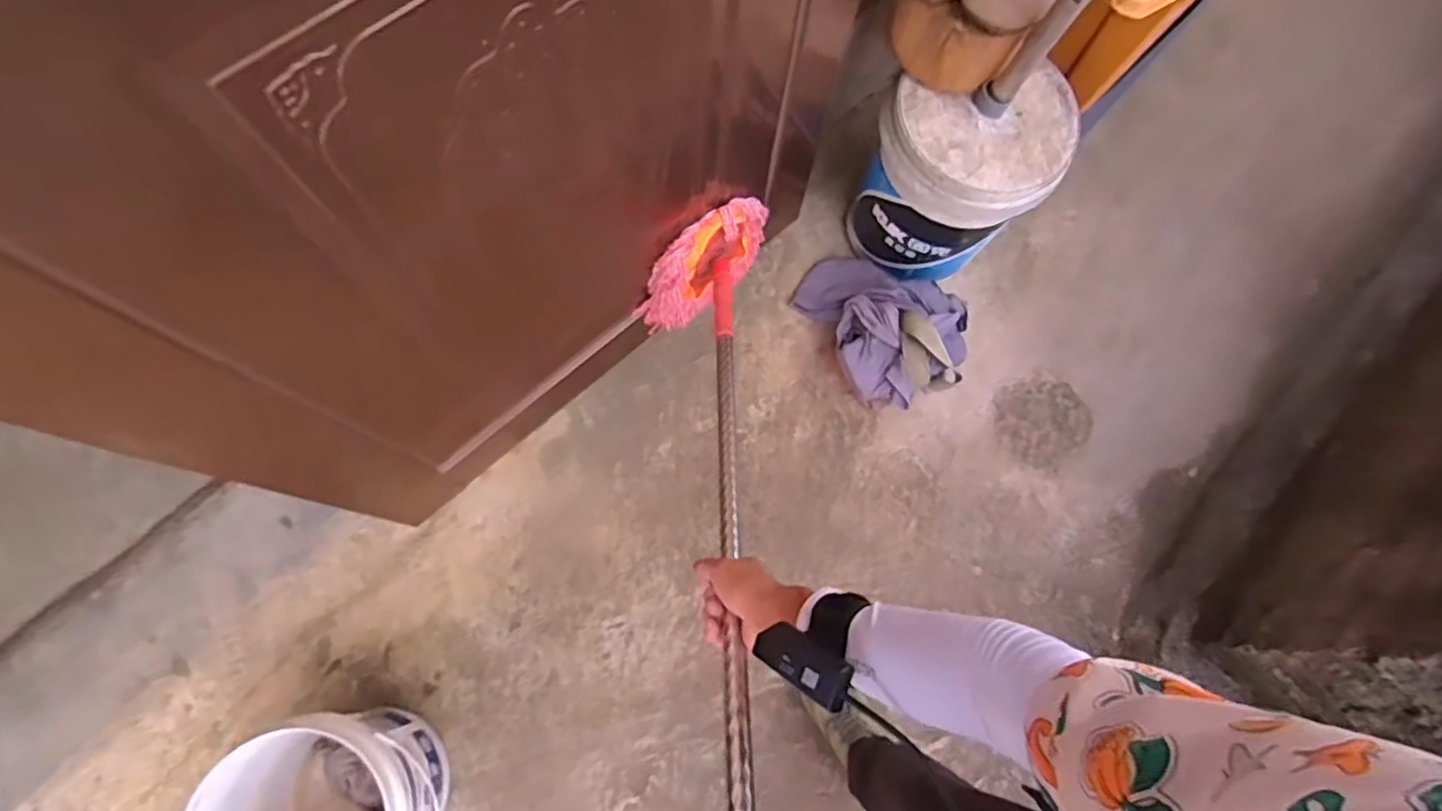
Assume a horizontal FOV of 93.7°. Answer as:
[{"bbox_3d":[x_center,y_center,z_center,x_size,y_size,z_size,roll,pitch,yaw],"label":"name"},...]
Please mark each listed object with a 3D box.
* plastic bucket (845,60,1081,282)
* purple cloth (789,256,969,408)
[{"bbox_3d":[0.402,-0.389,1.172,0.269,0.324,0.262,1,74,-3],"label":"plastic bucket"},{"bbox_3d":[0.278,-0.158,1.249,0.217,0.136,0.315,-37,79,-12],"label":"purple cloth"}]

